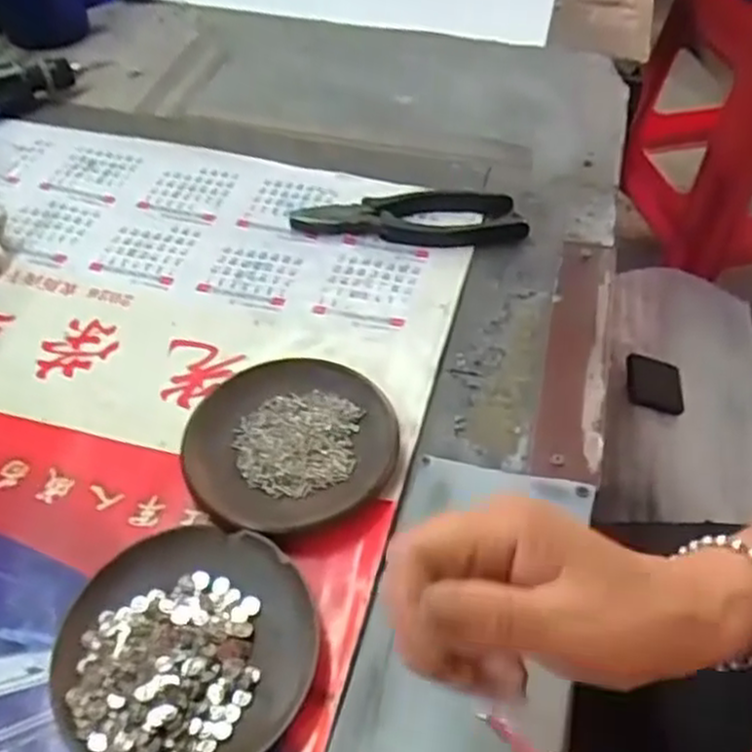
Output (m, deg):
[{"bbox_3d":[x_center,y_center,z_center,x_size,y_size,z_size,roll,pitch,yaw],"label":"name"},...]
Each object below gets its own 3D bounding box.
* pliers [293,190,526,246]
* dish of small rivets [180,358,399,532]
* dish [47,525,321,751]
[{"bbox_3d":[0.022,-0.111,0.541,0.160,0.016,0.048,0,48,0],"label":"pliers"},{"bbox_3d":[-0.047,0.037,0.418,0.112,0.016,0.108,0,48,0],"label":"dish of small rivets"},{"bbox_3d":[-0.086,0.122,0.345,0.115,0.021,0.114,0,48,0],"label":"dish"}]

